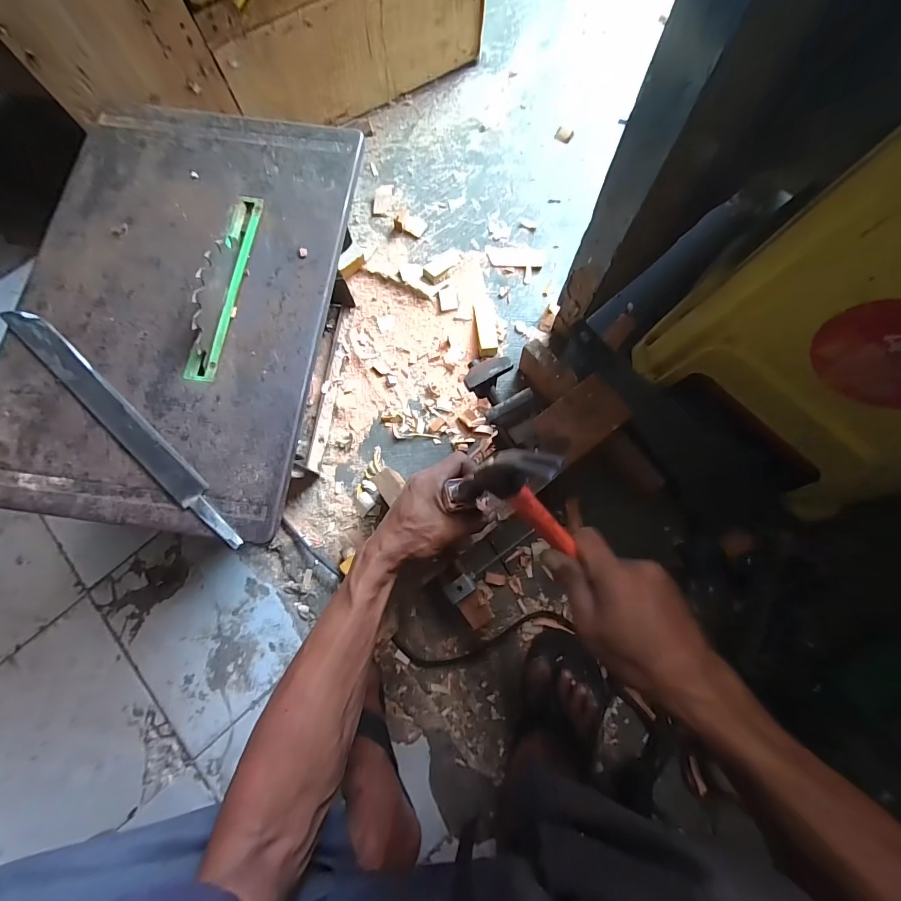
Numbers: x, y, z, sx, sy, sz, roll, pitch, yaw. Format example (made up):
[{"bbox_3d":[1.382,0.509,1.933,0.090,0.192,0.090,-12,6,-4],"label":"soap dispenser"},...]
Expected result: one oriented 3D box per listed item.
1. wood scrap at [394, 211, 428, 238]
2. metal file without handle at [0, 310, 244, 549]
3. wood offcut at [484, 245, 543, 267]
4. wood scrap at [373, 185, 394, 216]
[{"bbox_3d":[-0.075,-0.416,0.711,0.059,0.013,0.036,30,81,6],"label":"wood scrap"},{"bbox_3d":[-0.337,-0.027,0.395,0.350,0.009,0.033,42,82,8],"label":"metal file without handle"},{"bbox_3d":[0.114,-0.344,0.687,0.102,0.006,0.040,8,79,2],"label":"wood offcut"},{"bbox_3d":[-0.122,-0.468,0.719,0.035,0.004,0.066,5,79,2],"label":"wood scrap"}]

